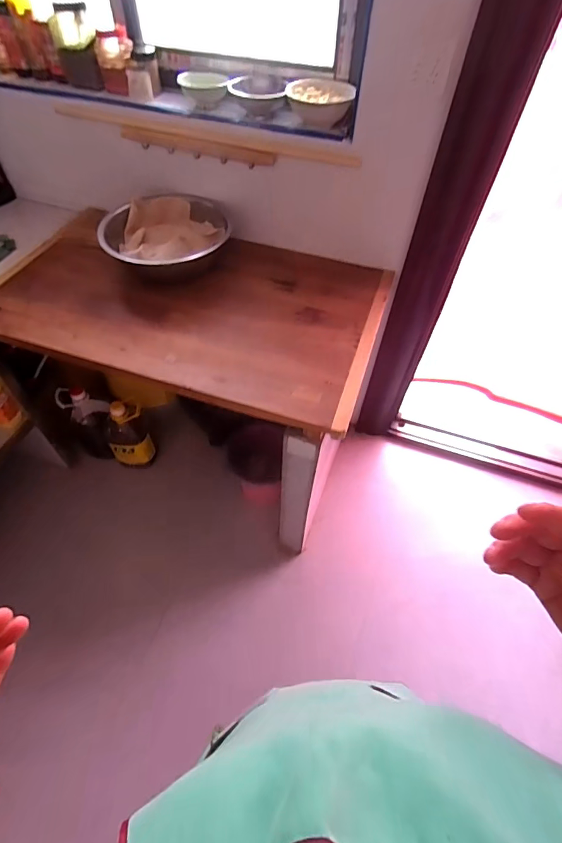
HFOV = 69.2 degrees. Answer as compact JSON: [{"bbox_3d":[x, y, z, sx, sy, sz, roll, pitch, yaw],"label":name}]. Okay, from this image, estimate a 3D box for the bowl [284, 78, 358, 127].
[{"bbox_3d":[0.088,-0.760,0.972,0.156,0.067,0.122,7,53,4],"label":"bowl"}]

